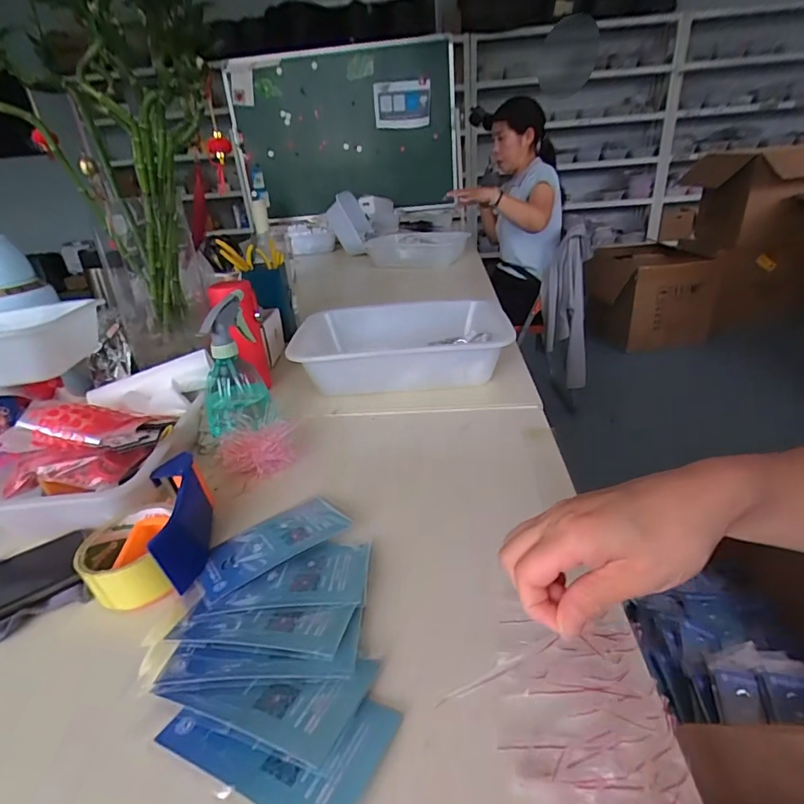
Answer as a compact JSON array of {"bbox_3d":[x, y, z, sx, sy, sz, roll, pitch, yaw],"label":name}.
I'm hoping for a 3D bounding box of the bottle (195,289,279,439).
[{"bbox_3d":[-0.215,-0.041,0.598,0.086,0.156,0.099,-14,28,-17],"label":"bottle"}]

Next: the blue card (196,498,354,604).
[{"bbox_3d":[-0.122,0.131,0.449,0.133,0.005,0.076,-23,23,-28],"label":"blue card"}]

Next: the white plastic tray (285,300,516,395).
[{"bbox_3d":[0.006,-0.087,0.773,0.330,0.084,0.234,-4,27,3],"label":"white plastic tray"}]

